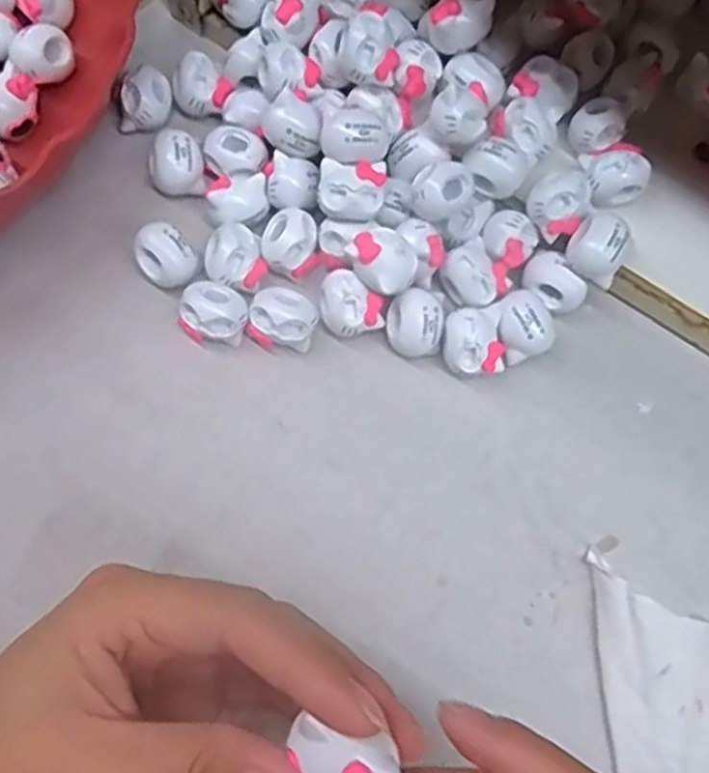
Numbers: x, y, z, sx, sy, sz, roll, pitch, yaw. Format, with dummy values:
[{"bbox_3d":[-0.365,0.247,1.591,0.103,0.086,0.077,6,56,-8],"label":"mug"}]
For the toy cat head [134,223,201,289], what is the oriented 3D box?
[{"bbox_3d":[-0.072,-0.049,0.298,0.020,0.020,0.024,-38,76,-17],"label":"toy cat head"}]

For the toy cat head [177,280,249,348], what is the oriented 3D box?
[{"bbox_3d":[-0.053,-0.028,0.293,0.025,0.018,0.021,13,68,0],"label":"toy cat head"}]

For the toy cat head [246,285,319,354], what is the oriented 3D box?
[{"bbox_3d":[-0.027,-0.026,0.292,0.024,0.015,0.021,25,69,5],"label":"toy cat head"}]

